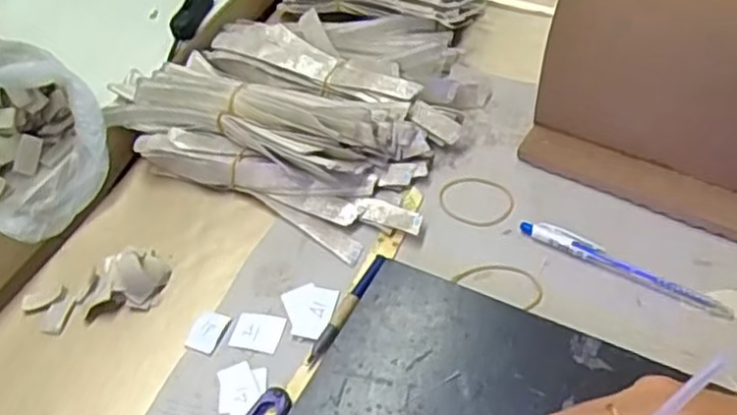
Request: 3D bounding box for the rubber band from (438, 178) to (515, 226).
[{"bbox_3d":[0.077,-0.005,0.513,0.054,0.004,0.041,8,56,16],"label":"rubber band"}]

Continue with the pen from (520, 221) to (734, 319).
[{"bbox_3d":[0.163,0.037,0.462,0.135,0.011,0.017,24,57,24],"label":"pen"}]

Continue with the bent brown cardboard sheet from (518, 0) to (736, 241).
[{"bbox_3d":[0.208,-0.079,0.472,0.183,0.161,0.029,23,28,23],"label":"bent brown cardboard sheet"}]

